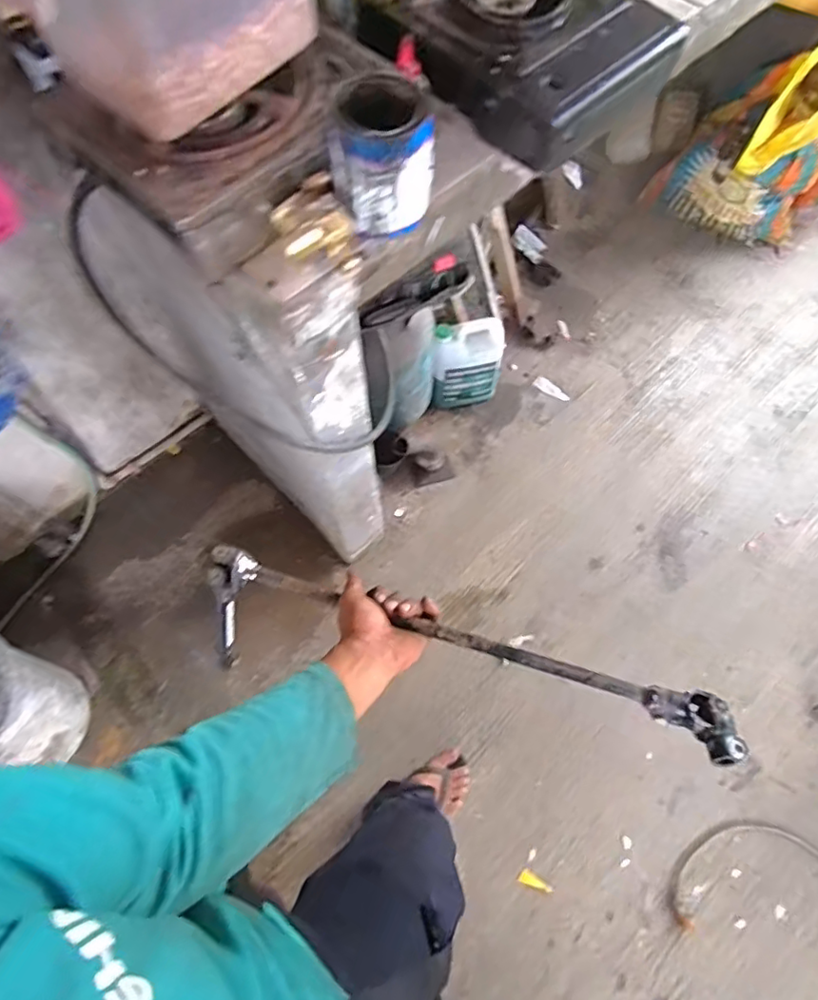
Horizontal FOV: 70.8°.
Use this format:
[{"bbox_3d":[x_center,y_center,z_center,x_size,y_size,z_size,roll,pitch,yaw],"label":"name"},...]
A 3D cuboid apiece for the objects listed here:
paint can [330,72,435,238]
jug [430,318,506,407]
[{"bbox_3d":[-0.030,-0.377,0.635,0.107,0.113,0.106,-8,66,-3],"label":"paint can"},{"bbox_3d":[0.149,-0.356,1.508,0.200,0.249,0.111,-15,67,-6],"label":"jug"}]

